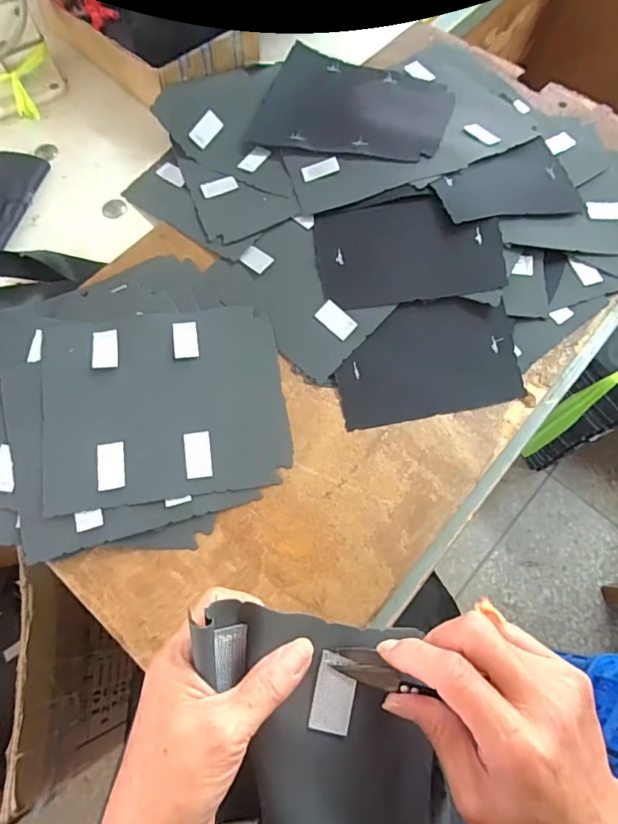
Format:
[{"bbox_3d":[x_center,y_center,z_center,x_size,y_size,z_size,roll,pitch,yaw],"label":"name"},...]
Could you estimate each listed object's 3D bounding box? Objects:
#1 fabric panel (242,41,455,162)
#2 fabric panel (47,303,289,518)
[{"bbox_3d":[0.052,-0.337,0.529,0.195,0.038,0.165,20,70,7],"label":"fabric panel"},{"bbox_3d":[-0.118,-0.010,0.404,0.192,0.011,0.163,-7,71,-10],"label":"fabric panel"}]

